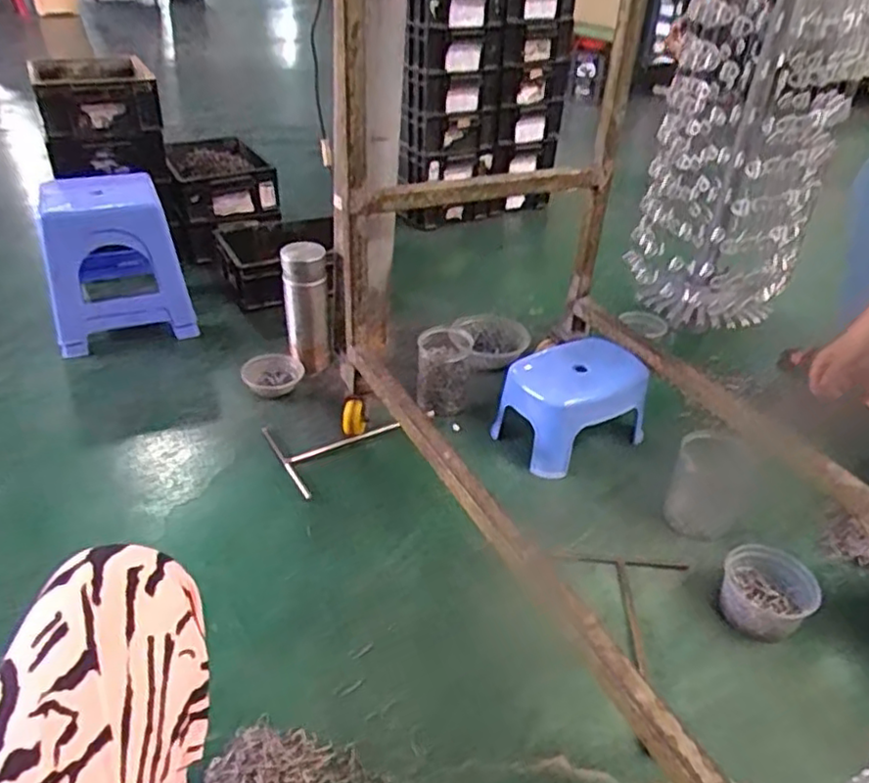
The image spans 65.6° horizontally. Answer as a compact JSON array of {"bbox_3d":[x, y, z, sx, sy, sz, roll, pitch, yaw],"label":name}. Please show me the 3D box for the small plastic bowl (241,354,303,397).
[{"bbox_3d":[-0.306,-0.030,1.279,0.114,0.041,0.089,-4,36,-11],"label":"small plastic bowl"}]

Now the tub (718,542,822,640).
[{"bbox_3d":[0.448,0.272,0.909,0.111,0.068,0.106,2,35,-2],"label":"tub"}]

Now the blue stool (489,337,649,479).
[{"bbox_3d":[0.236,0.020,1.187,0.230,0.151,0.175,-21,42,-31],"label":"blue stool"}]

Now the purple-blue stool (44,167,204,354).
[{"bbox_3d":[-0.657,-0.271,1.400,0.254,0.301,0.261,-10,37,-19],"label":"purple-blue stool"}]

